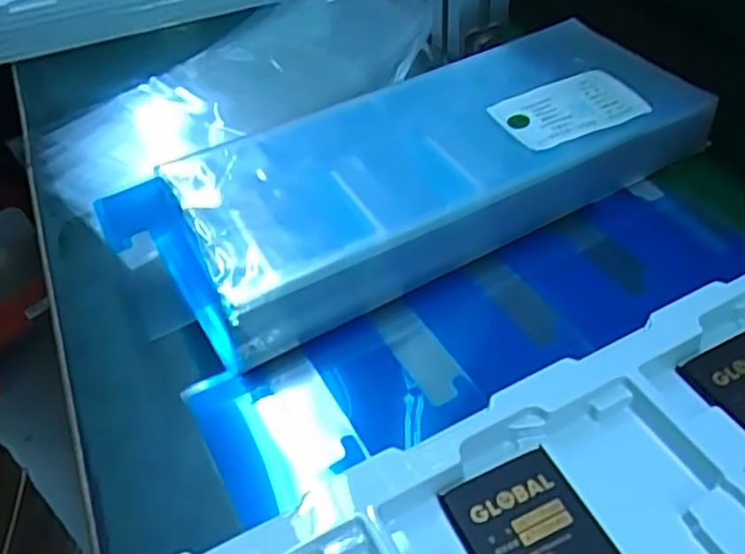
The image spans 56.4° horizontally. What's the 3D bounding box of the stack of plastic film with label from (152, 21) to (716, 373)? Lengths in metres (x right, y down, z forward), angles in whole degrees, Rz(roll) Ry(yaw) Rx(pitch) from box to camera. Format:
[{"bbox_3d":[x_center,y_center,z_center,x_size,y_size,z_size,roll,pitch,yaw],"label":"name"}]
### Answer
[{"bbox_3d":[0.032,-0.067,0.401,0.304,0.047,0.126,-24,48,-19],"label":"stack of plastic film with label"}]

